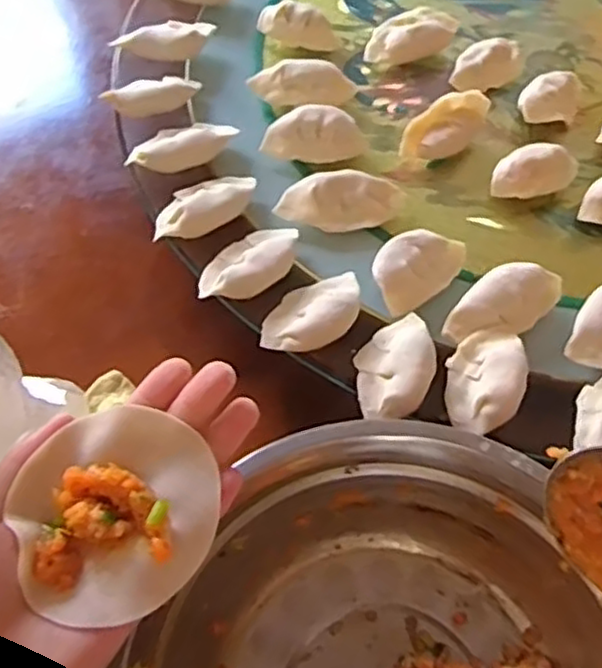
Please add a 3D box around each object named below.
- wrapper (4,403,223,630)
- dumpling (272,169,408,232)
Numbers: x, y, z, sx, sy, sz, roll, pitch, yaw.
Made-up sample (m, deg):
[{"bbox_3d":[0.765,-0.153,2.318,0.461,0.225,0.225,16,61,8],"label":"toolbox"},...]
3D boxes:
[{"bbox_3d":[-0.069,0.066,0.260,0.069,0.020,0.072,2,56,-3],"label":"wrapper"},{"bbox_3d":[0.026,-0.086,0.451,0.082,0.019,0.034,-9,58,-10],"label":"dumpling"}]

